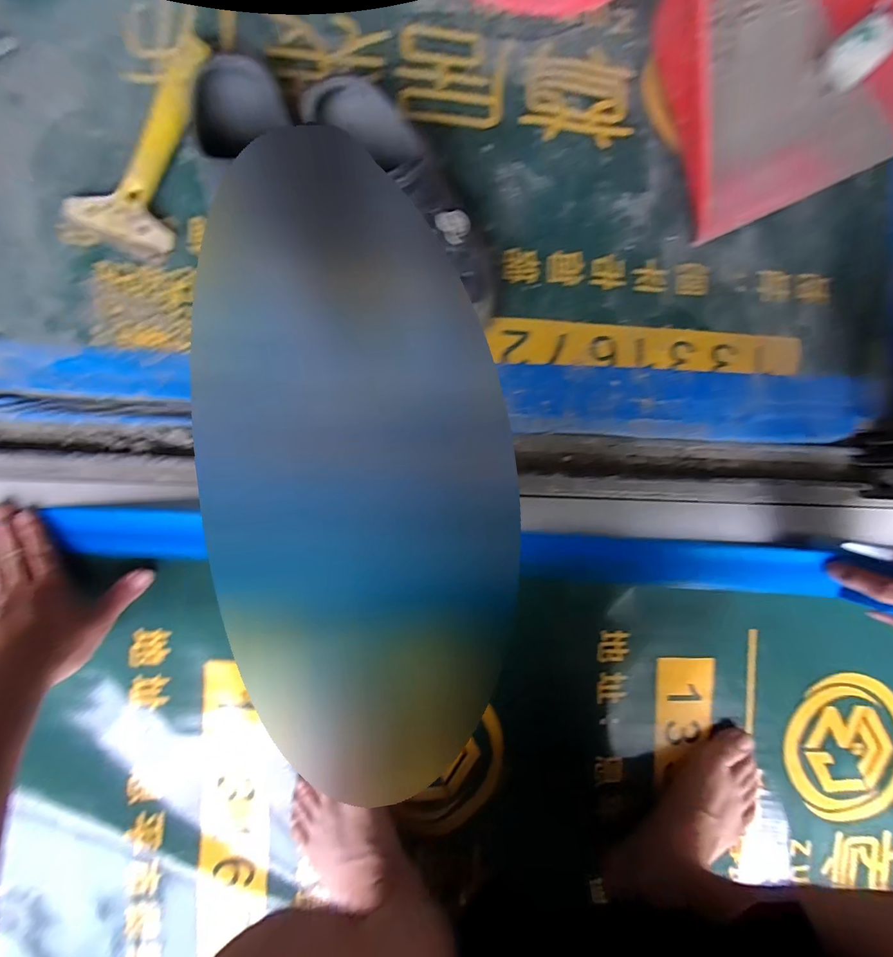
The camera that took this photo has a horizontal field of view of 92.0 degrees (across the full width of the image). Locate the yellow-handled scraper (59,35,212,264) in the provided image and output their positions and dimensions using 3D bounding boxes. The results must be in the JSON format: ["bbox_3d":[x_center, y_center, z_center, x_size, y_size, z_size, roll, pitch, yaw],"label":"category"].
[{"bbox_3d":[-0.285,-0.305,0.392,0.097,0.033,0.189,17,89,-5],"label":"yellow-handled scraper"}]

